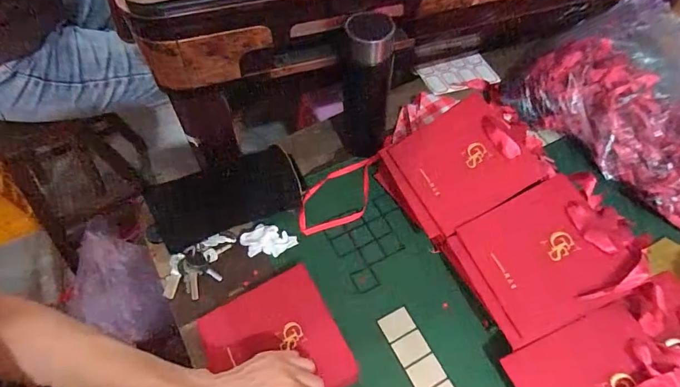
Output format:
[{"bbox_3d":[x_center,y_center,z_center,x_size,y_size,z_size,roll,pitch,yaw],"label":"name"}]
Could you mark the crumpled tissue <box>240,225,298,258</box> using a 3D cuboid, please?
[{"bbox_3d":[-0.092,0.061,0.506,0.070,0.033,0.042,-2,58,-5],"label":"crumpled tissue"}]

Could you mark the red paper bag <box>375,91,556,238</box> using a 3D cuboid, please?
[{"bbox_3d":[0.156,-0.036,0.502,0.185,0.032,0.139,-34,72,14],"label":"red paper bag"}]

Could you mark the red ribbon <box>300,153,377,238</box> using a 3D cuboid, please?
[{"bbox_3d":[-0.003,-0.001,0.560,0.089,0.031,0.140,13,58,4],"label":"red ribbon"}]

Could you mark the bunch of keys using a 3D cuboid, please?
[{"bbox_3d":[-0.183,0.092,0.496,0.063,0.014,0.092,18,70,-8],"label":"bunch of keys"}]

